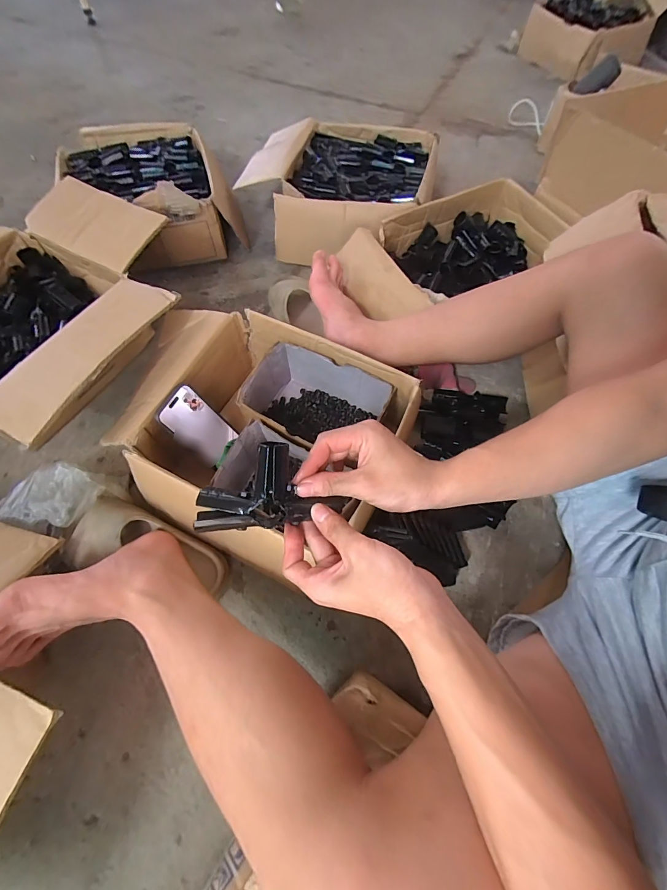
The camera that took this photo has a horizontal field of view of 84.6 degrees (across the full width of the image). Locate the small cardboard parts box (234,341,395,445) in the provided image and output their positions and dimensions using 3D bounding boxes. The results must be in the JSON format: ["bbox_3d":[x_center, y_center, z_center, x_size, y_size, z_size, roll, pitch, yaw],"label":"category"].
[{"bbox_3d":[-0.033,-0.057,0.603,0.204,0.105,0.148,28,65,13],"label":"small cardboard parts box"}]

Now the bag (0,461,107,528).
[{"bbox_3d":[-0.402,0.067,0.517,0.141,0.039,0.089,8,62,3],"label":"bag"}]

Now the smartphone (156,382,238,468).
[{"bbox_3d":[-0.201,-0.026,0.555,0.015,0.124,0.074,1,56,31],"label":"smartphone"}]

